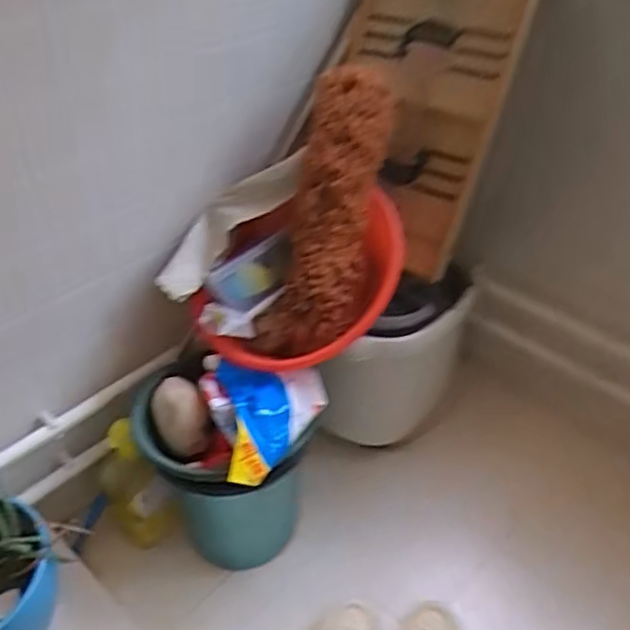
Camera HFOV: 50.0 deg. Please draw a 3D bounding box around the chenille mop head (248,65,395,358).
[{"bbox_3d":[0.024,-0.128,0.948,0.114,0.414,0.095,25,22,28],"label":"chenille mop head"}]

